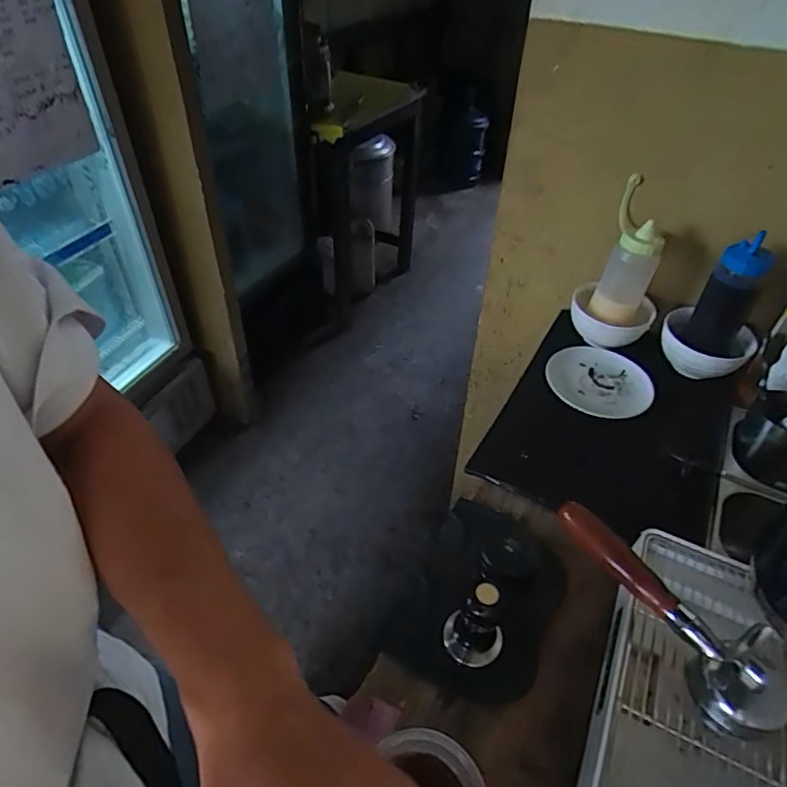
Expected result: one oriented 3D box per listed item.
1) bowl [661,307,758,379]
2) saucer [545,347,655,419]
[{"bbox_3d":[0.489,-0.071,0.853,0.128,0.061,0.122,2,43,-2],"label":"bowl"},{"bbox_3d":[0.309,-0.017,0.822,0.151,0.018,0.137,20,46,18],"label":"saucer"}]

